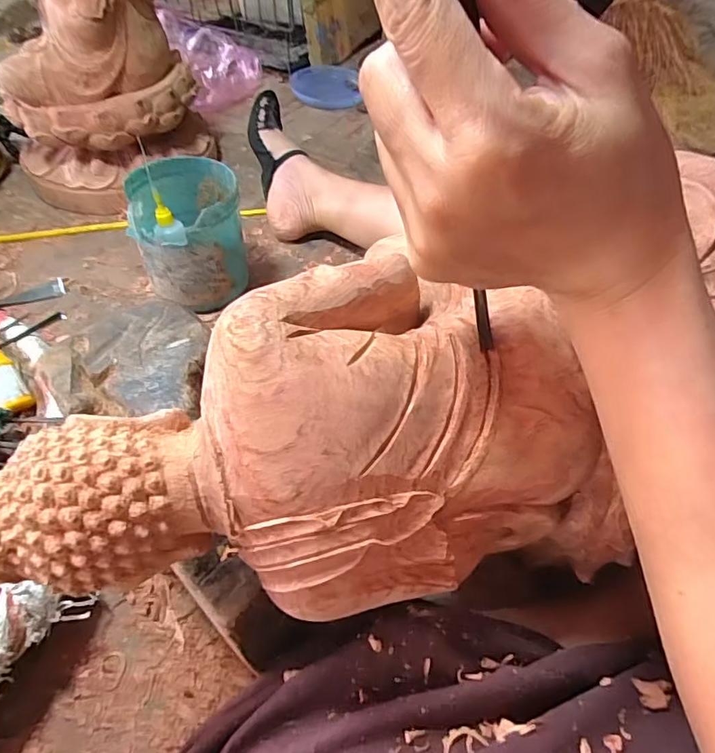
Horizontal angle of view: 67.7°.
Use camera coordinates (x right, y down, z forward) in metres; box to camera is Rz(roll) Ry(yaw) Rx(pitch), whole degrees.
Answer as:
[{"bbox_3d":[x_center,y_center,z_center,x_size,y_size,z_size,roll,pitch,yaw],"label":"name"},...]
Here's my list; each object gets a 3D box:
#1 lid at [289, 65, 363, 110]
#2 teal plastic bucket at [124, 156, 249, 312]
[{"bbox_3d":[-0.057,-0.505,0.924,0.114,0.013,0.130,-2,62,-7],"label":"lid"},{"bbox_3d":[-0.173,-0.148,0.557,0.101,0.112,0.104,-9,51,-8],"label":"teal plastic bucket"}]

